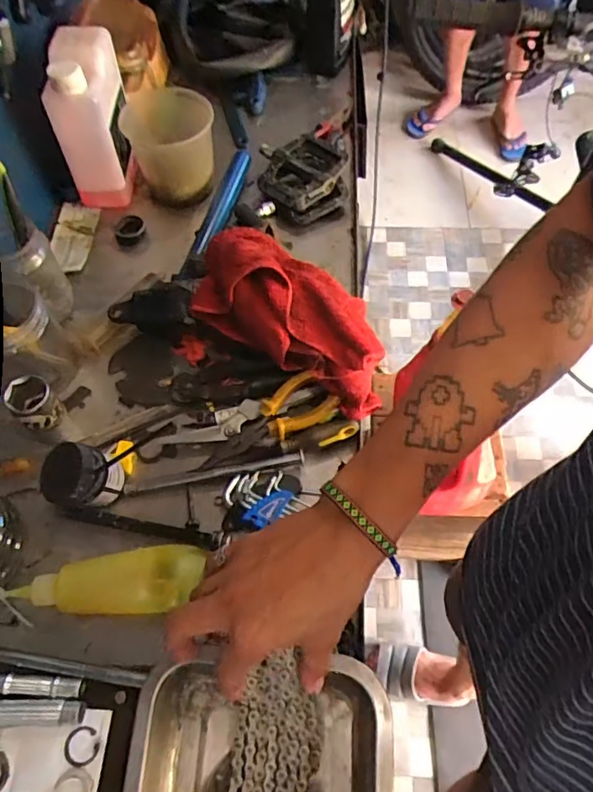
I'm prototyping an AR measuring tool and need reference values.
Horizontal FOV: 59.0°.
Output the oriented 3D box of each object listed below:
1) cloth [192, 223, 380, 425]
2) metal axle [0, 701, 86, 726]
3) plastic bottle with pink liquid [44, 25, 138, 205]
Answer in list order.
[{"bbox_3d":[0.002,-0.083,0.537,0.220,0.083,0.107,28,66,15],"label":"cloth"},{"bbox_3d":[-0.218,0.257,0.424,0.088,0.010,0.016,-2,62,0],"label":"metal axle"},{"bbox_3d":[-0.254,-0.339,0.663,0.069,0.181,0.096,1,62,2],"label":"plastic bottle with pink liquid"}]

